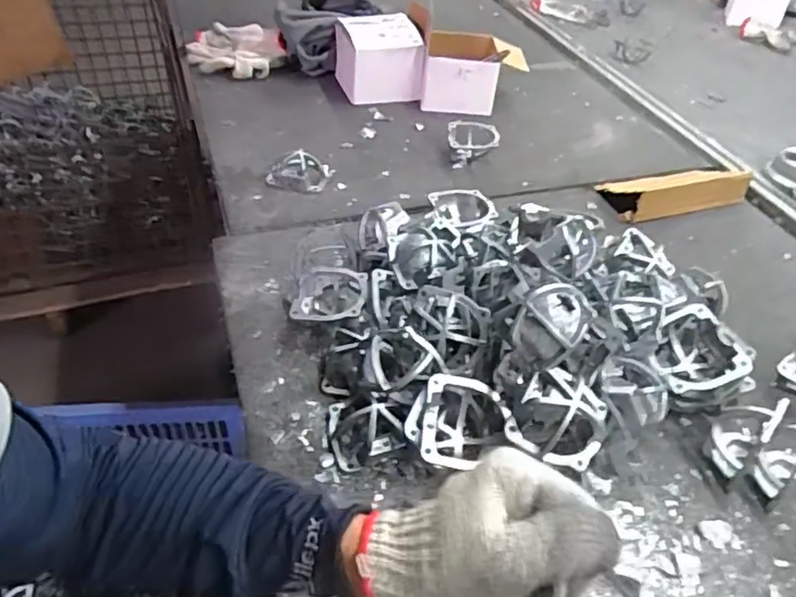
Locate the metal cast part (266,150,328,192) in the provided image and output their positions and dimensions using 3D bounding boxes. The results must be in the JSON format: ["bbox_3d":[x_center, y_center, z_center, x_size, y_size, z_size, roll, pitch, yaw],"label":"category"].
[{"bbox_3d":[-0.147,-0.186,0.892,0.089,0.040,0.069,-2,42,-9],"label":"metal cast part"}]

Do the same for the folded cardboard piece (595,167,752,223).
[{"bbox_3d":[0.425,-0.177,0.944,0.237,0.040,0.102,-10,44,-18],"label":"folded cardboard piece"}]

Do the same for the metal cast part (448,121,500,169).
[{"bbox_3d":[0.120,-0.254,0.988,0.083,0.050,0.079,8,41,3],"label":"metal cast part"}]

